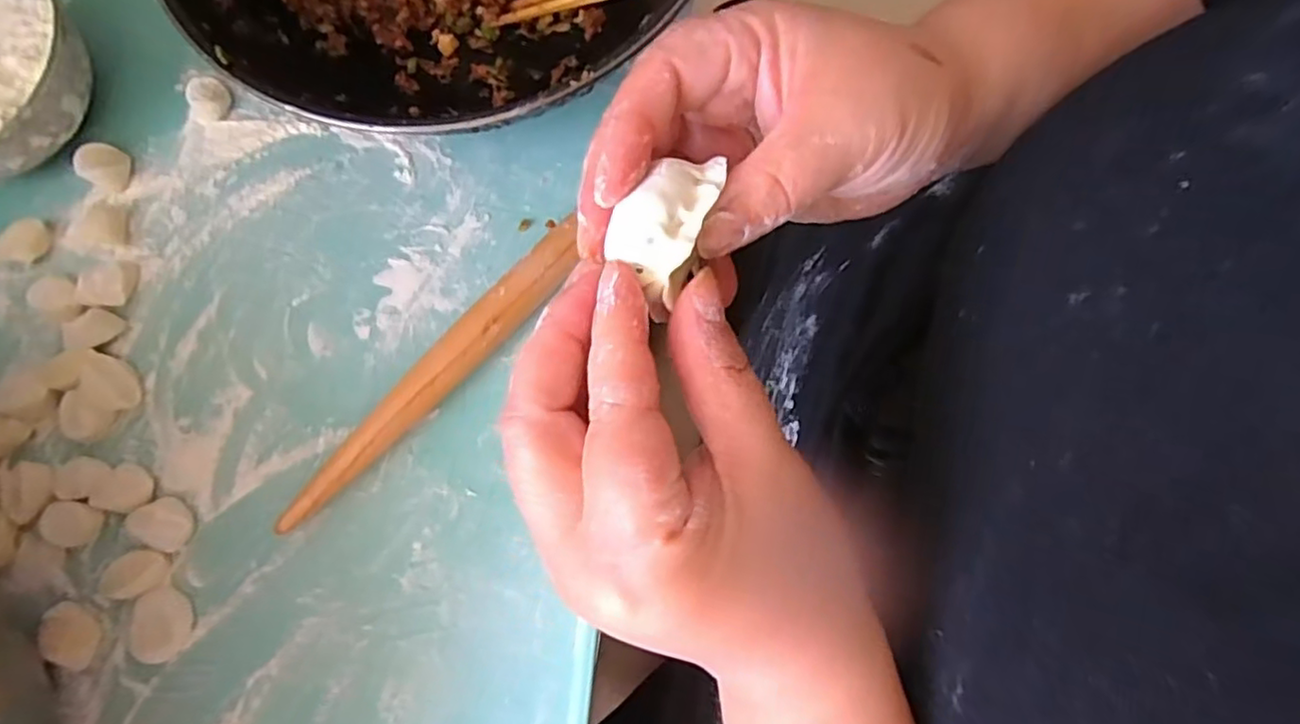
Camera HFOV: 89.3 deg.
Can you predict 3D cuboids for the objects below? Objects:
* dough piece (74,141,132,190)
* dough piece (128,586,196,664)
[{"bbox_3d":[-0.334,-0.120,0.402,0.025,0.015,0.025,0,79,1],"label":"dough piece"},{"bbox_3d":[-0.264,0.140,0.353,0.030,0.010,0.034,-38,81,-6],"label":"dough piece"}]

